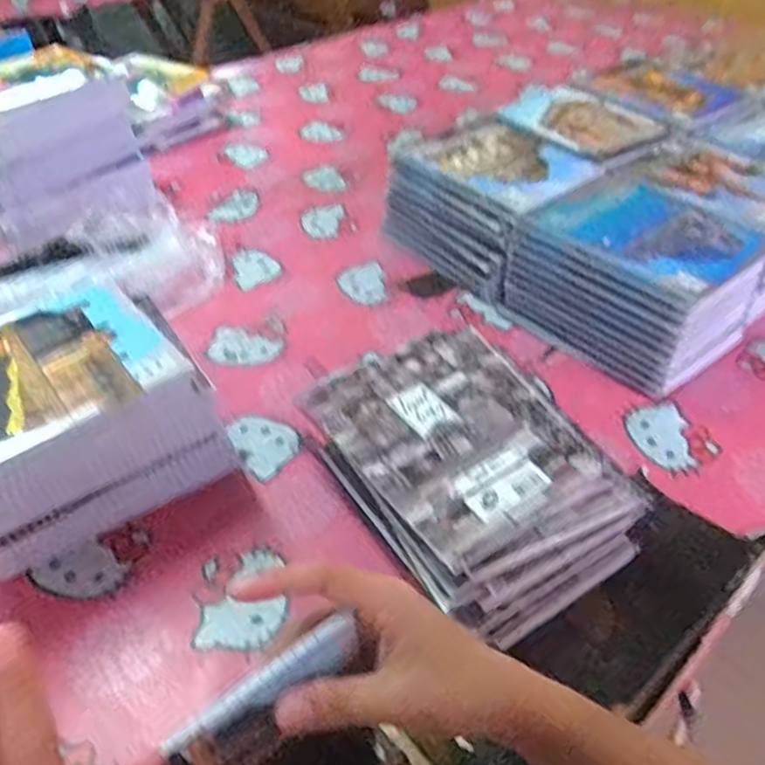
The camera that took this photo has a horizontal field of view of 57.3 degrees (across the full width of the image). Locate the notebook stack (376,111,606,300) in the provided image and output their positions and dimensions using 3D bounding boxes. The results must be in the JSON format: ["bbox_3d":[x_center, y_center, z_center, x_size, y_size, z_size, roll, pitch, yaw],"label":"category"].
[{"bbox_3d":[0.129,-0.209,0.831,0.179,0.118,0.191,-31,51,-30],"label":"notebook stack"}]

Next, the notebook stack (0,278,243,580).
[{"bbox_3d":[-0.248,0.041,0.543,0.208,0.139,0.142,-28,49,-28],"label":"notebook stack"}]

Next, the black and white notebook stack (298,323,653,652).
[{"bbox_3d":[0.066,0.072,0.550,0.178,0.090,0.226,-25,48,-26],"label":"black and white notebook stack"}]

